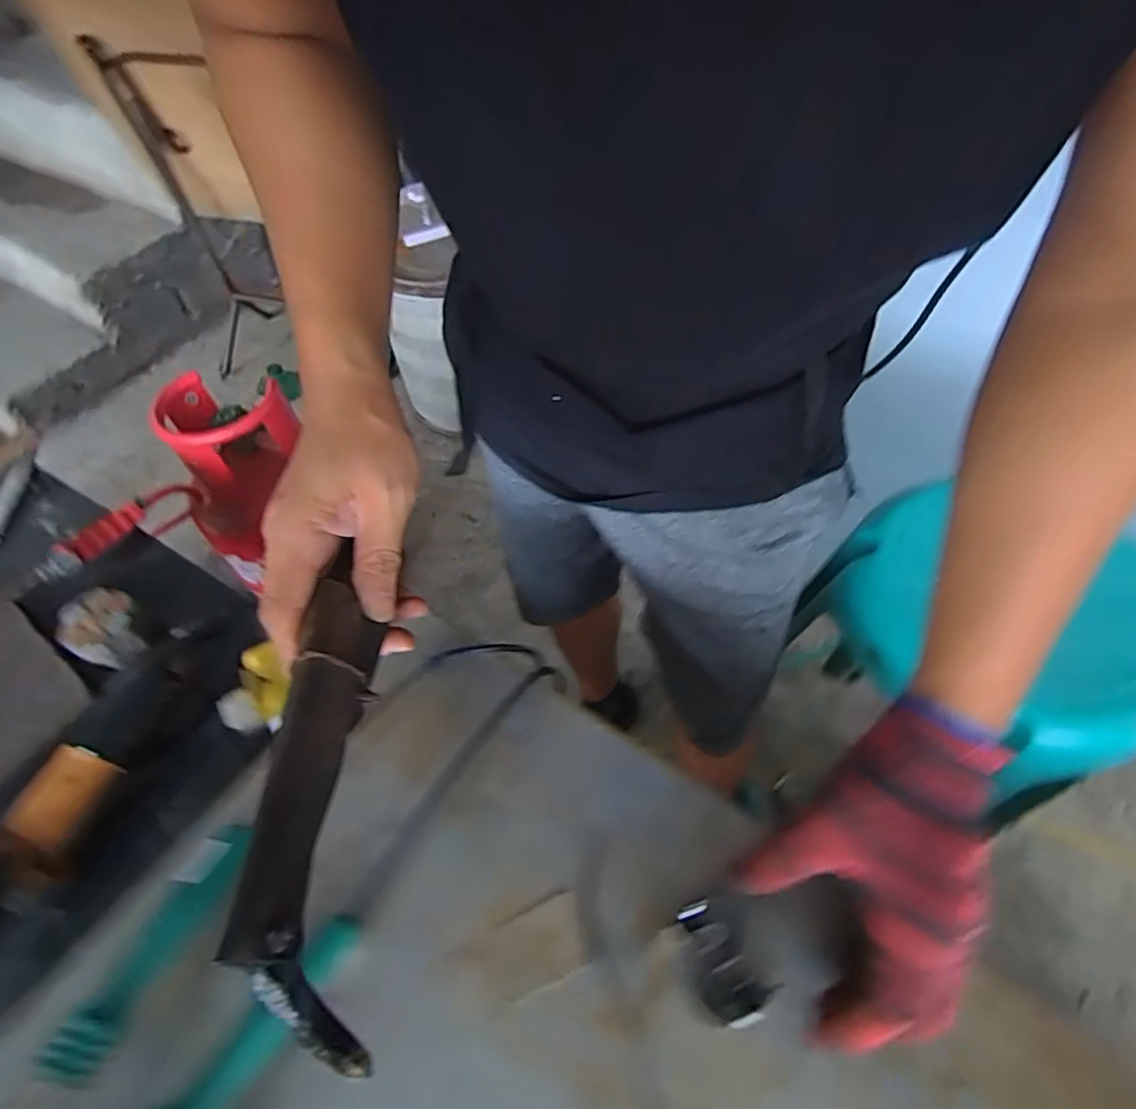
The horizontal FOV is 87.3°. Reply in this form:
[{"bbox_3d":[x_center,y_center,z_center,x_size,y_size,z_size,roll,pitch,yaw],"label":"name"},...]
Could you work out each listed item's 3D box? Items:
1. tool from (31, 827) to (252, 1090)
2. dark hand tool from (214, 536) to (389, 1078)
[{"bbox_3d":[-0.233,0.218,0.337,0.026,0.033,0.126,13,55,12],"label":"tool"},{"bbox_3d":[-0.097,0.077,0.241,0.030,0.037,0.201,-9,44,-3],"label":"dark hand tool"}]

